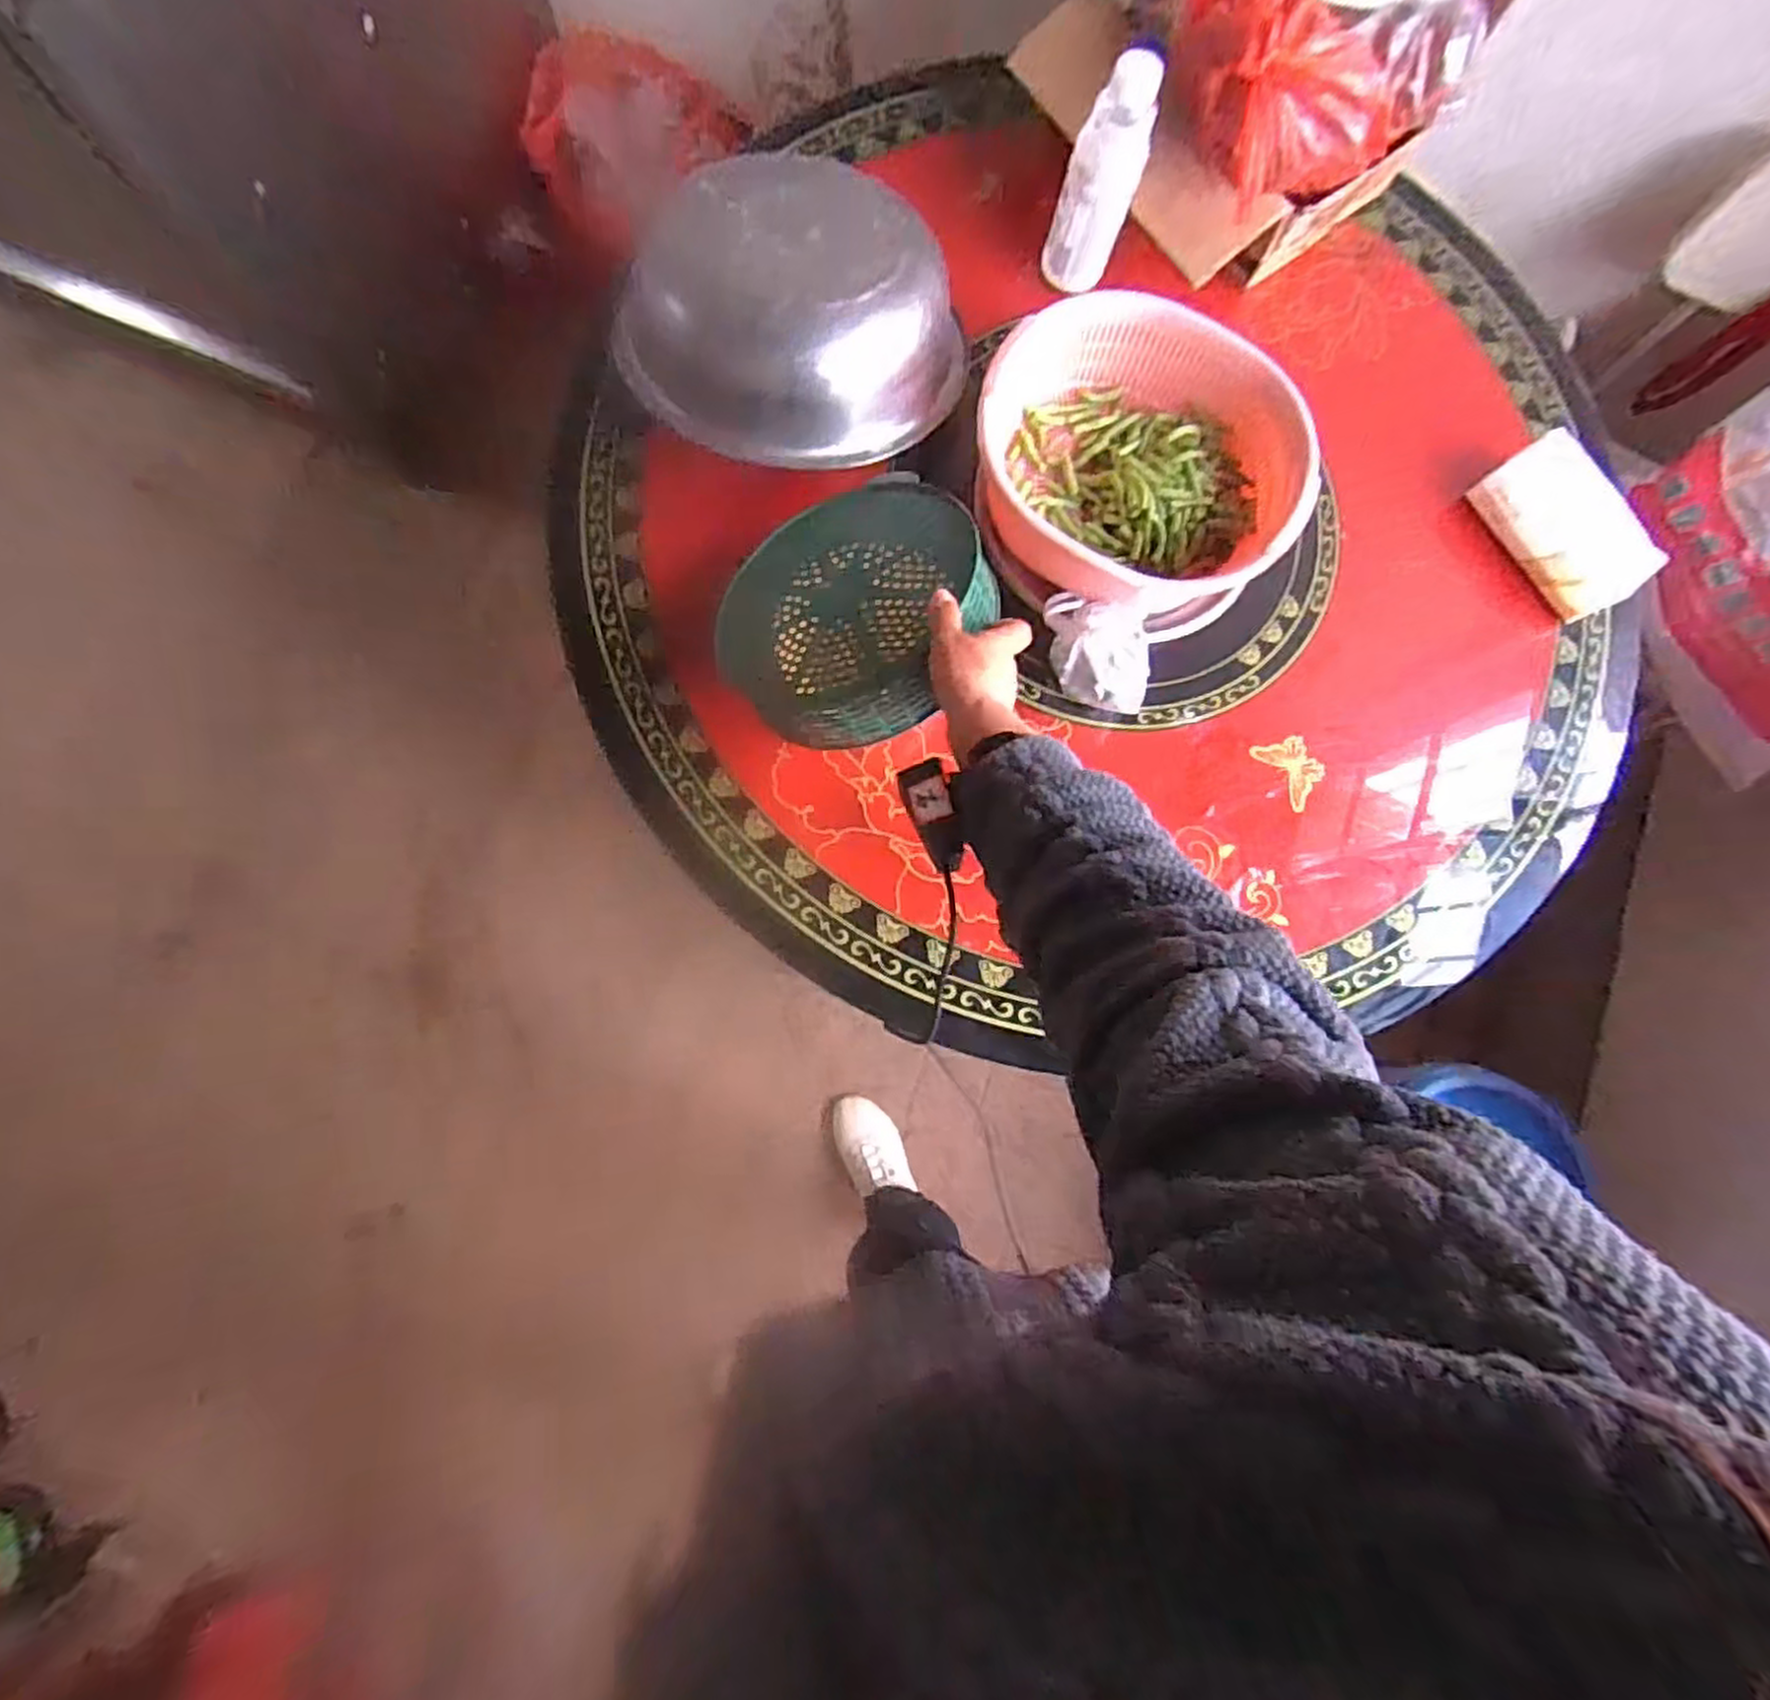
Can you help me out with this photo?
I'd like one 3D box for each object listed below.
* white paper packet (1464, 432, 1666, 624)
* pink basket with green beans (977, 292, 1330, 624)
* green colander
[{"bbox_3d":[0.691,-0.329,0.799,0.090,0.060,0.175,-30,85,-8],"label":"white paper packet"},{"bbox_3d":[0.241,-0.372,0.758,0.294,0.108,0.240,38,80,2],"label":"pink basket with green beans"},{"bbox_3d":[-0.025,-0.205,0.689,0.241,0.080,0.241,-11,63,22],"label":"green colander"}]

